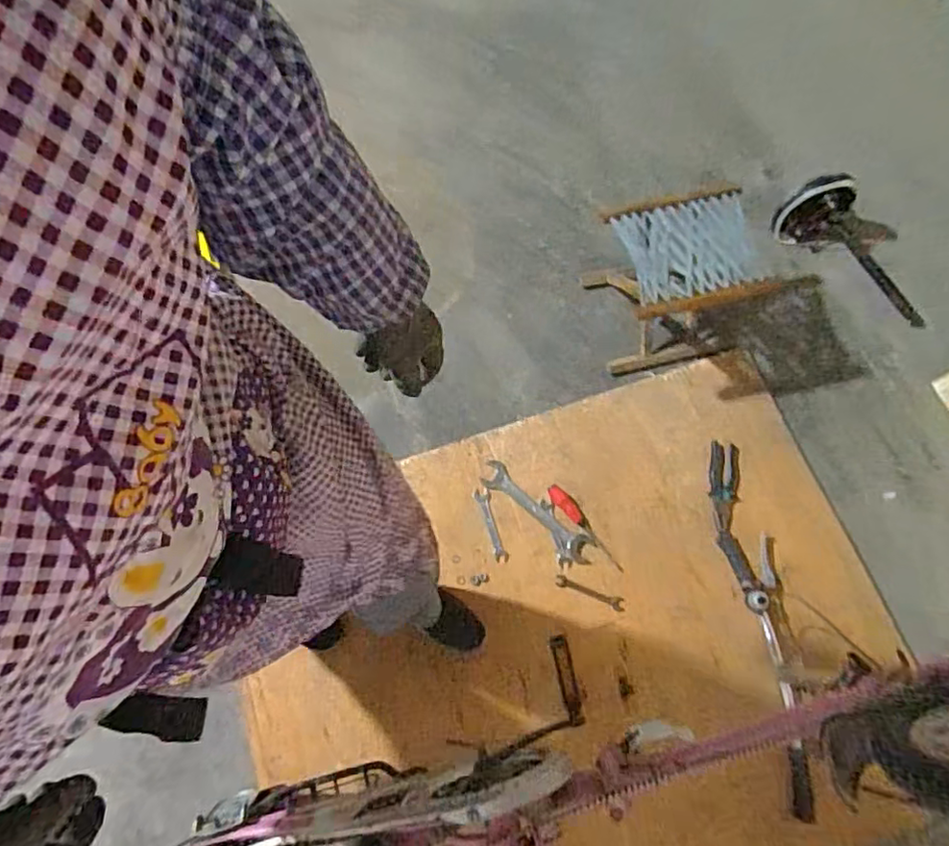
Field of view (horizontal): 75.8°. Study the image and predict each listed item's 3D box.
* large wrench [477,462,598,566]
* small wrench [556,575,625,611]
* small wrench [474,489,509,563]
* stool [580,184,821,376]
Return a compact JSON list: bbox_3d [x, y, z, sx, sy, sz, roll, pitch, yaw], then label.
[{"bbox_3d":[0.131,0.184,1.272,0.278,0.009,0.060,39,77,12],"label":"large wrench"},{"bbox_3d":[0.232,0.340,1.221,0.143,0.006,0.027,21,74,7],"label":"small wrench"},{"bbox_3d":[0.036,0.212,1.262,0.031,0.006,0.156,-16,73,-5],"label":"small wrench"},{"bbox_3d":[0.417,-0.293,1.305,0.268,0.275,0.264,-11,73,-3],"label":"stool"}]

